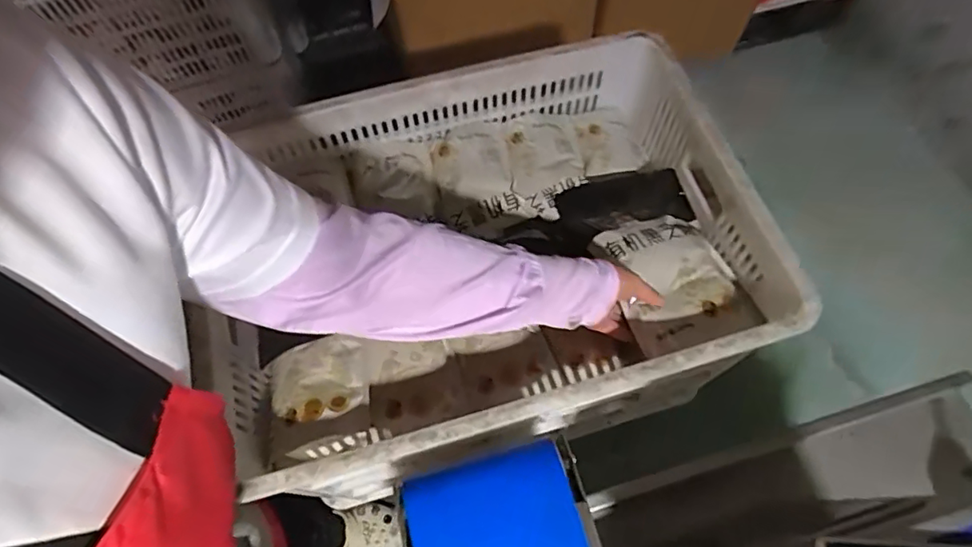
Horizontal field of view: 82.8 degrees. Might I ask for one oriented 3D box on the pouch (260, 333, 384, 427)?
[{"bbox_3d":[-0.178,0.116,0.600,0.125,0.038,0.088,-3,68,-4],"label":"pouch"}]

